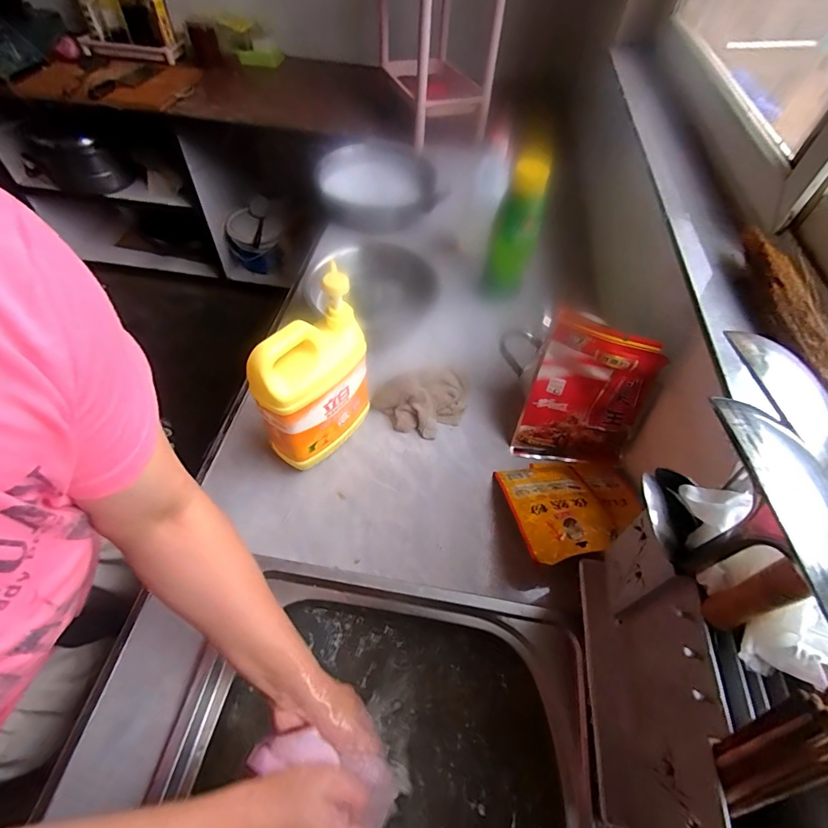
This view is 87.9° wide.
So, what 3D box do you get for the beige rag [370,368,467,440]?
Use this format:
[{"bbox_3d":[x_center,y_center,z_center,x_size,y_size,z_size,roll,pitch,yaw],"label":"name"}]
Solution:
[{"bbox_3d":[0.016,-0.024,0.661,0.143,0.051,0.111,-17,58,-16],"label":"beige rag"}]

